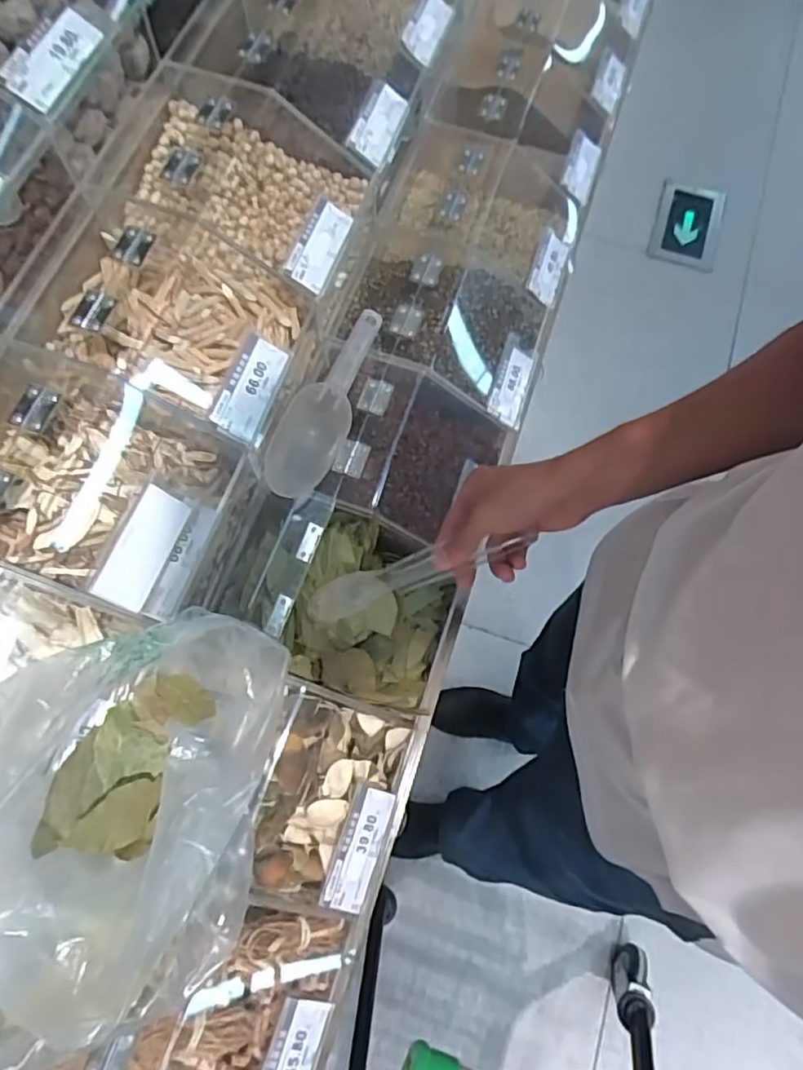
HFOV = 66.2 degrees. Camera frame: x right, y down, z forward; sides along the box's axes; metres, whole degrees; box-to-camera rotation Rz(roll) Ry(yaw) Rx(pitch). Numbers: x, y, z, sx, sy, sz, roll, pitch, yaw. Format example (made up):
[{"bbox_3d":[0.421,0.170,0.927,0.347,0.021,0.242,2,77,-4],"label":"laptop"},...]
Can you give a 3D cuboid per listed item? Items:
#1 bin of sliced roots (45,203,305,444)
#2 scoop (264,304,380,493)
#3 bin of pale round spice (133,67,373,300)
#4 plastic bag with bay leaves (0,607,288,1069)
[{"bbox_3d":[-0.193,-0.206,0.563,0.214,0.099,0.196,26,72,7],"label":"bin of sliced roots"},{"bbox_3d":[-0.075,-0.133,0.587,0.065,0.048,0.224,17,71,4],"label":"scoop"},{"bbox_3d":[-0.152,-0.344,0.613,0.211,0.104,0.161,17,71,4],"label":"bin of pale round spice"},{"bbox_3d":[-0.167,0.172,0.389,0.147,0.174,0.236,8,71,1],"label":"plastic bag with bay leaves"}]

